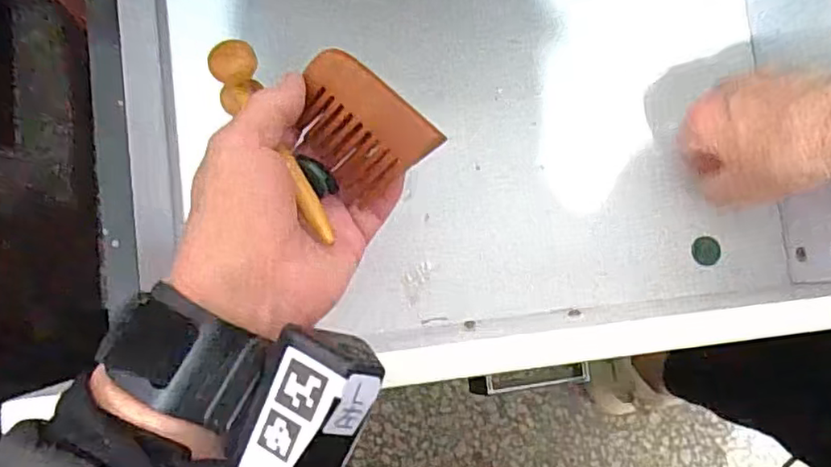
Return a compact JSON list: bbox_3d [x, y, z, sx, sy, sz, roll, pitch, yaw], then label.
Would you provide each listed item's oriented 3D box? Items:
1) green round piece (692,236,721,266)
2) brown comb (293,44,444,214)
[{"bbox_3d":[0.200,0.012,0.425,0.018,0.005,0.020,-9,84,-8],"label":"green round piece"},{"bbox_3d":[-0.027,-0.046,0.278,0.066,0.006,0.049,43,108,7],"label":"brown comb"}]

